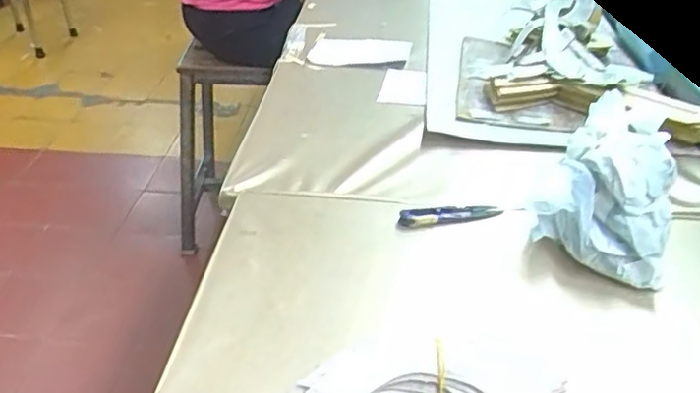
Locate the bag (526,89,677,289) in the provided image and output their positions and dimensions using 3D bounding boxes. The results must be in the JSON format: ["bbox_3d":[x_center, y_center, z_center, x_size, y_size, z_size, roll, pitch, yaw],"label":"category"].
[{"bbox_3d":[0.230,-0.015,0.574,0.114,0.099,0.166,12,36,17],"label":"bag"}]

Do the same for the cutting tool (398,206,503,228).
[{"bbox_3d":[0.094,0.015,0.601,0.097,0.012,0.022,-7,35,-12],"label":"cutting tool"}]

